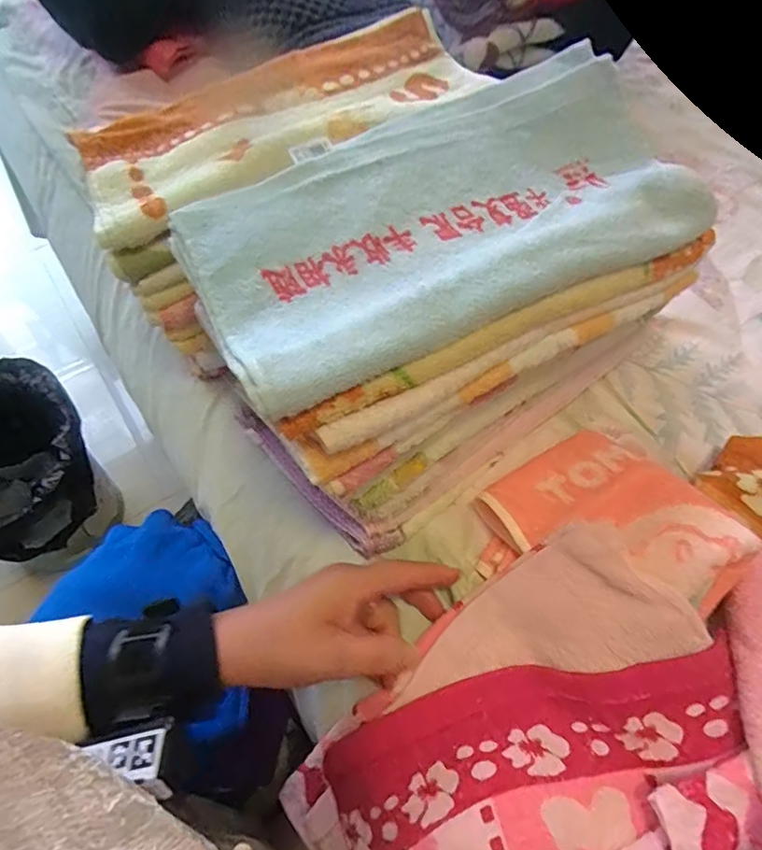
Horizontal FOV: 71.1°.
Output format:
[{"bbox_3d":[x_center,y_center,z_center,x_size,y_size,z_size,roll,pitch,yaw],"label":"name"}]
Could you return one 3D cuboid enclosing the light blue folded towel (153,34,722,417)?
[{"bbox_3d":[0.045,-0.136,0.339,0.329,0.028,0.170,-27,64,-14],"label":"light blue folded towel"}]

